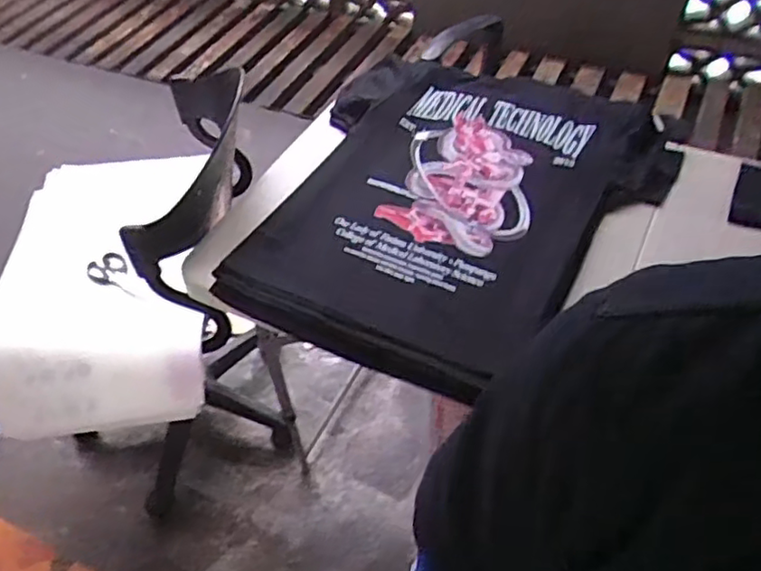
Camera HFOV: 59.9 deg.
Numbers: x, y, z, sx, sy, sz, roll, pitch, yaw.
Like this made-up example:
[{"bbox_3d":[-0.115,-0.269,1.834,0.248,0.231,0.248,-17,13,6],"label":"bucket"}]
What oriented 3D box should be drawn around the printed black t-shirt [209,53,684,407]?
[{"bbox_3d":[0.130,-0.175,1.065,0.571,0.052,0.750,22,54,22],"label":"printed black t-shirt"}]

